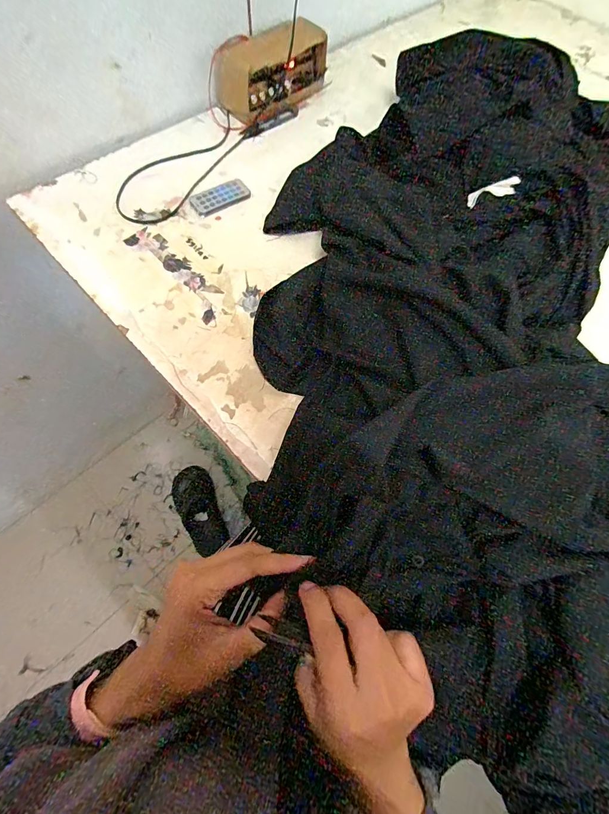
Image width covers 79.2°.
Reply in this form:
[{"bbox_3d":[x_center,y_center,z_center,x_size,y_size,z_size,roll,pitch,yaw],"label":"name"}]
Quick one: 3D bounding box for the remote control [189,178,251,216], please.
[{"bbox_3d":[-0.124,-0.308,0.540,0.087,0.006,0.041,-32,73,-14],"label":"remote control"}]

